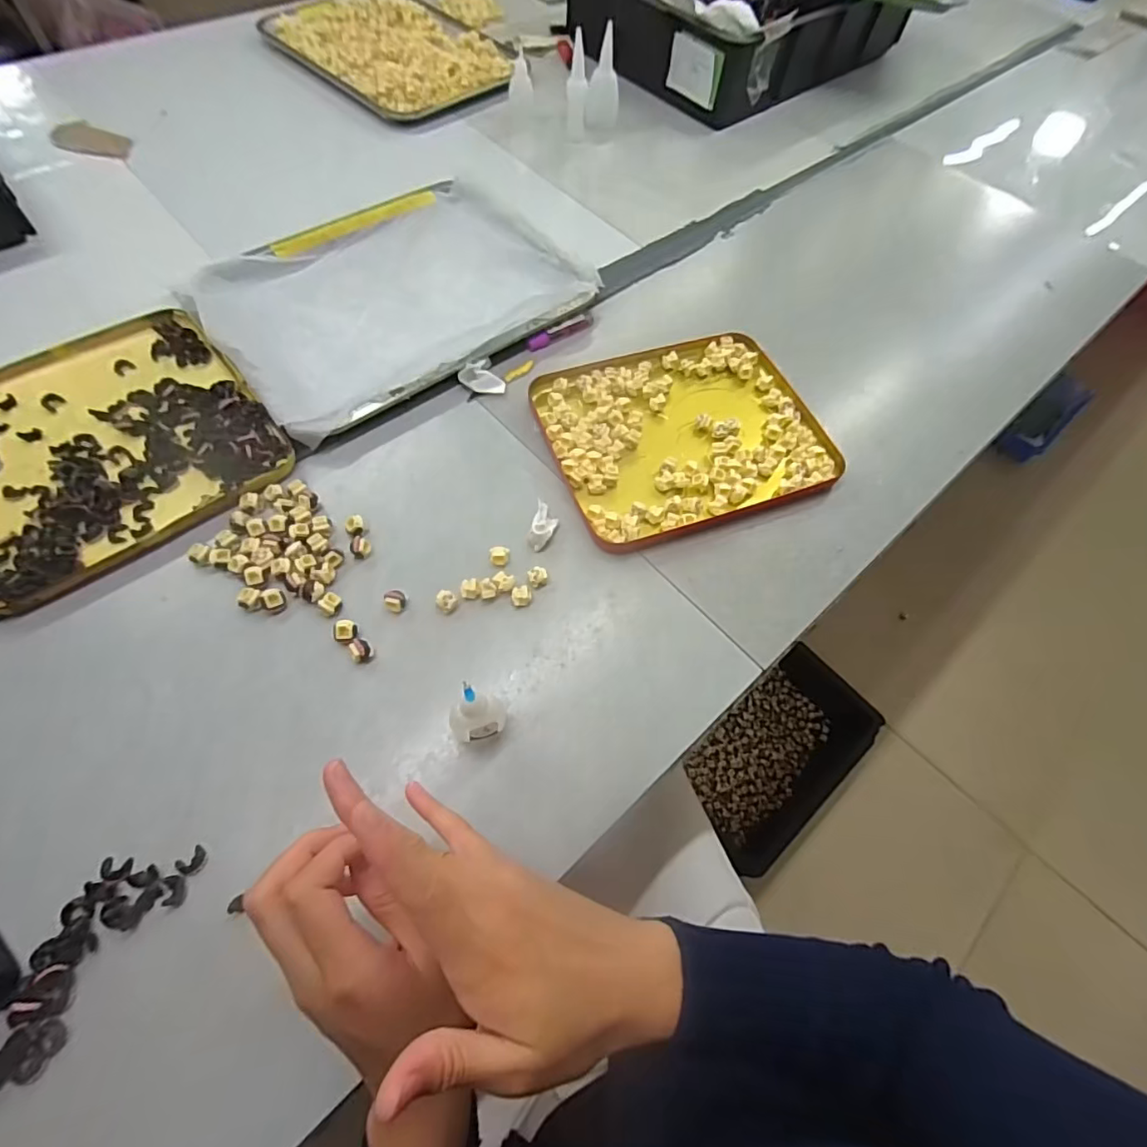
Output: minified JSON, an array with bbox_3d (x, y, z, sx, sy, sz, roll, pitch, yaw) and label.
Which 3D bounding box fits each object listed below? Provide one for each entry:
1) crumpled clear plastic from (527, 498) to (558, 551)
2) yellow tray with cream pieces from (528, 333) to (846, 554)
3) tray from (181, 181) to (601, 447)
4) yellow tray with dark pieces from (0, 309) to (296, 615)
[{"bbox_3d":[-0.025,-0.039,0.458,0.019,0.018,0.038,17,62,5],"label":"crumpled clear plastic"},{"bbox_3d":[0.101,-0.134,0.522,0.244,0.020,0.200,-17,65,-12],"label":"yellow tray with cream pieces"},{"bbox_3d":[-0.179,-0.288,0.566,0.349,0.026,0.261,-40,71,-21],"label":"tray"},{"bbox_3d":[-0.393,-0.112,0.464,0.237,0.016,0.236,-35,70,-20],"label":"yellow tray with dark pieces"}]

